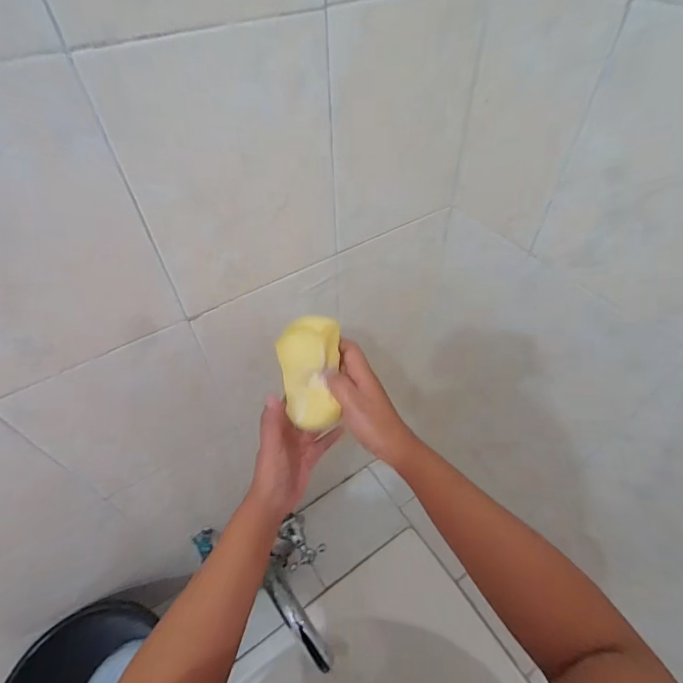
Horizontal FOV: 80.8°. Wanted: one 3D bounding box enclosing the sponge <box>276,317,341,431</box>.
[{"bbox_3d":[-0.029,0.030,0.419,0.068,0.108,0.040,-5,3,41],"label":"sponge"}]

